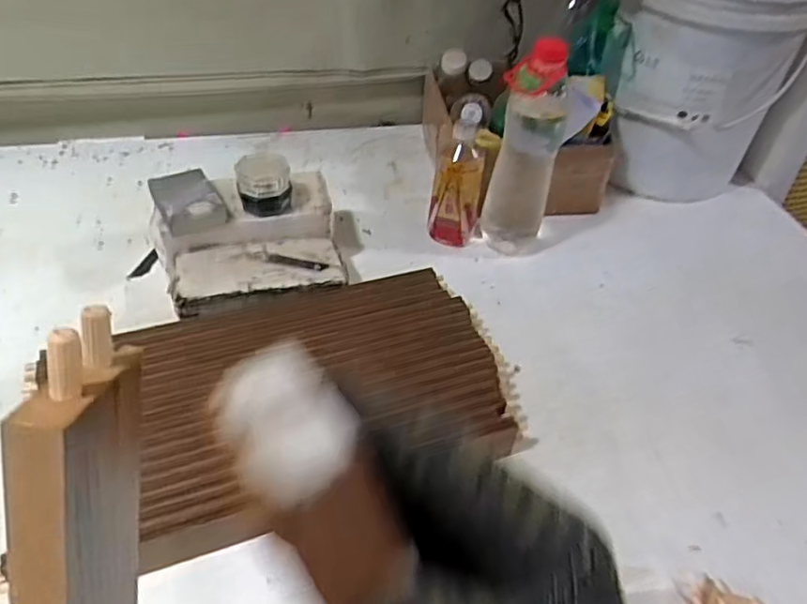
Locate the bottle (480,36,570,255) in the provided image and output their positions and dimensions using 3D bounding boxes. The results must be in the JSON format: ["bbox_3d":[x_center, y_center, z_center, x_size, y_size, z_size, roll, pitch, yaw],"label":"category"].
[{"bbox_3d":[0.160,-0.189,0.858,0.076,0.291,0.064,1,42,-3],"label":"bottle"}]

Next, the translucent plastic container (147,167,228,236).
[{"bbox_3d":[-0.273,-0.128,0.811,0.075,0.028,0.111,-22,48,-26],"label":"translucent plastic container"}]

